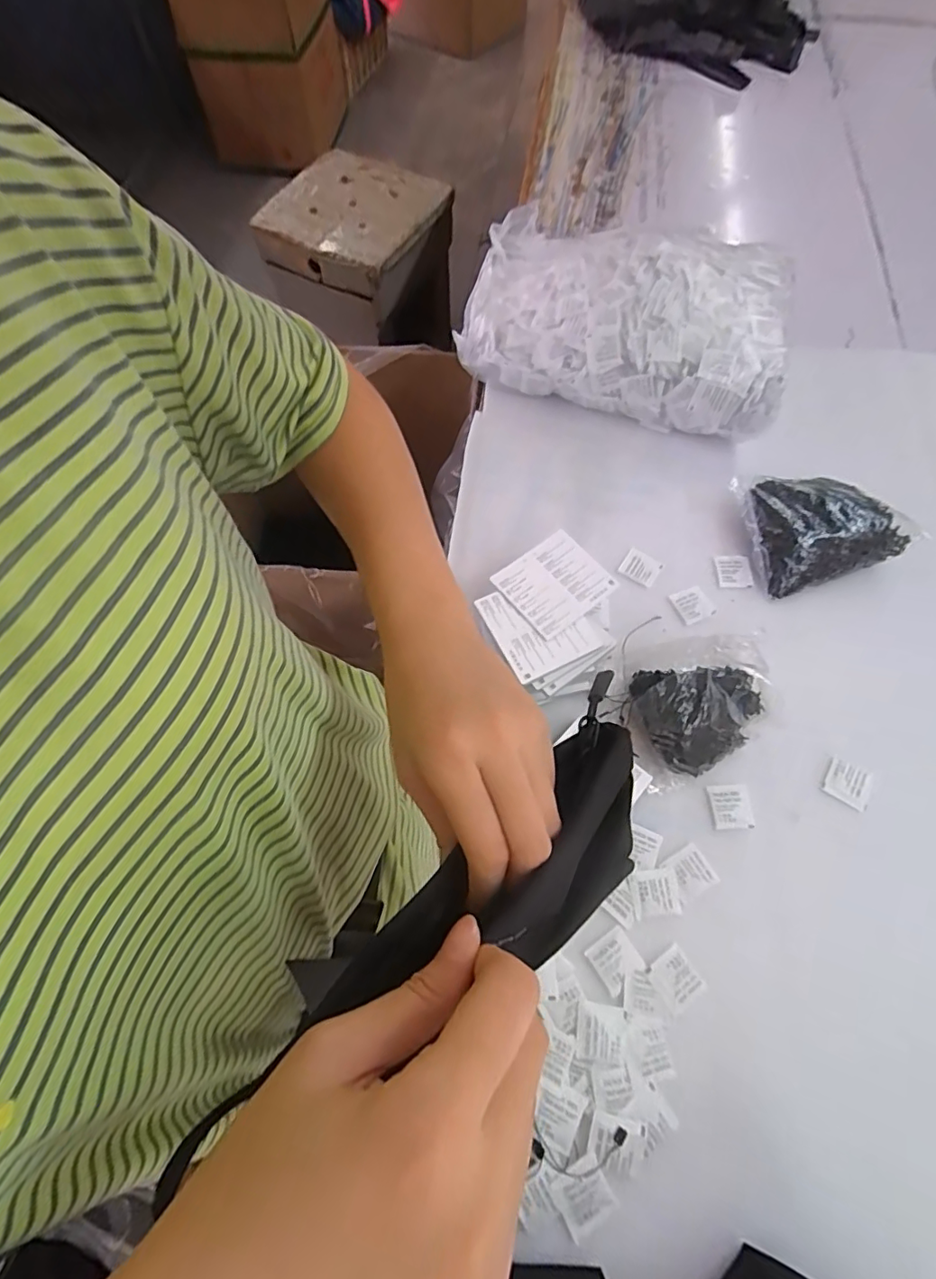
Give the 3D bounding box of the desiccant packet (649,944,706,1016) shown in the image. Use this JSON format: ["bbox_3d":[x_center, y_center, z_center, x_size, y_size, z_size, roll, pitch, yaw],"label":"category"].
[{"bbox_3d":[0.177,0.288,0.464,0.038,0.007,0.039,-32,69,-14],"label":"desiccant packet"}]

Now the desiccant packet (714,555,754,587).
[{"bbox_3d":[0.305,-0.079,0.630,0.039,0.010,0.044,-2,65,-1],"label":"desiccant packet"}]

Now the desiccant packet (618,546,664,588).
[{"bbox_3d":[0.200,-0.084,0.631,0.041,0.004,0.038,32,69,14],"label":"desiccant packet"}]

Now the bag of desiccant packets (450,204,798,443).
[{"bbox_3d":[0.206,-0.442,0.745,0.409,0.127,0.303,14,66,7],"label":"bag of desiccant packets"}]

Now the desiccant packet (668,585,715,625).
[{"bbox_3d":[0.253,-0.039,0.613,0.039,0.004,0.042,-22,67,-10],"label":"desiccant packet"}]

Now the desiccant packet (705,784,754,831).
[{"bbox_3d":[0.252,0.161,0.523,0.039,0.009,0.040,-3,65,-1],"label":"desiccant packet"}]

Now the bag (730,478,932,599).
[{"bbox_3d":[0.407,-0.135,0.627,0.170,0.054,0.132,-15,66,-7],"label":"bag"}]

